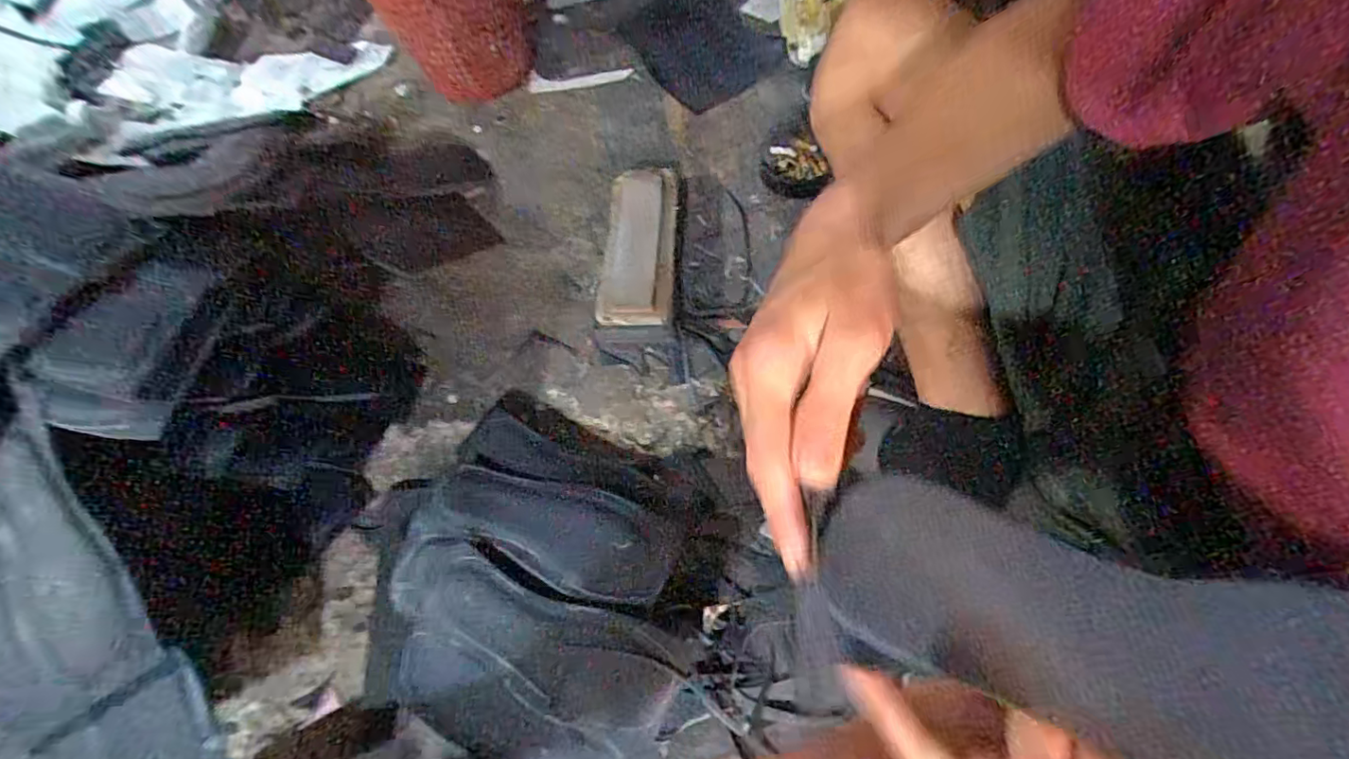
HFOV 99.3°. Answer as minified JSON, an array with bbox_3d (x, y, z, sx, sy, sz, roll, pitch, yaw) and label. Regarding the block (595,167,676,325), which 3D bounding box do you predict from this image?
[{"bbox_3d":[-0.040,-0.165,0.711,0.084,0.052,0.234,1,67,6],"label":"block"}]

